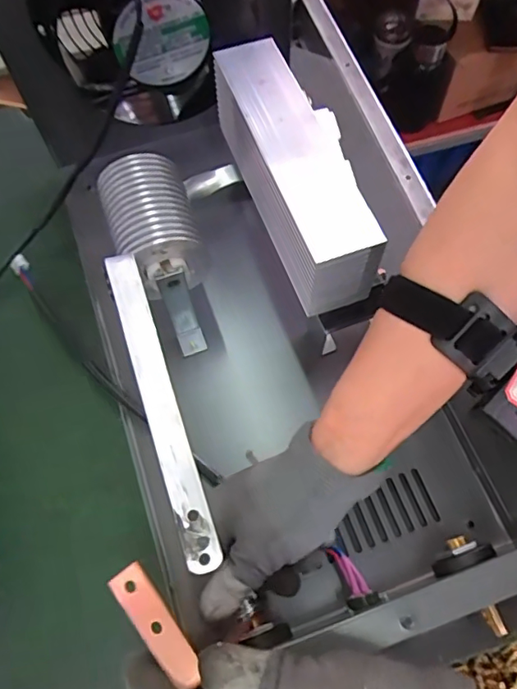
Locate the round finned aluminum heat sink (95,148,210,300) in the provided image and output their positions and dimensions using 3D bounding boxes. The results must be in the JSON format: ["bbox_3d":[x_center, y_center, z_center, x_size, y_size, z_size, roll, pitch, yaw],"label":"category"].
[{"bbox_3d":[-0.074,-0.082,0.380,0.059,0.059,0.091,-20,67,-8],"label":"round finned aluminum heat sink"}]

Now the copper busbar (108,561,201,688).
[{"bbox_3d":[-0.048,0.131,0.251,0.018,0.007,0.057,-35,76,-14],"label":"copper busbar"}]

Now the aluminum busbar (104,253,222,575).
[{"bbox_3d":[-0.056,0.030,0.300,0.019,0.007,0.185,-19,71,-5],"label":"aluminum busbar"}]

